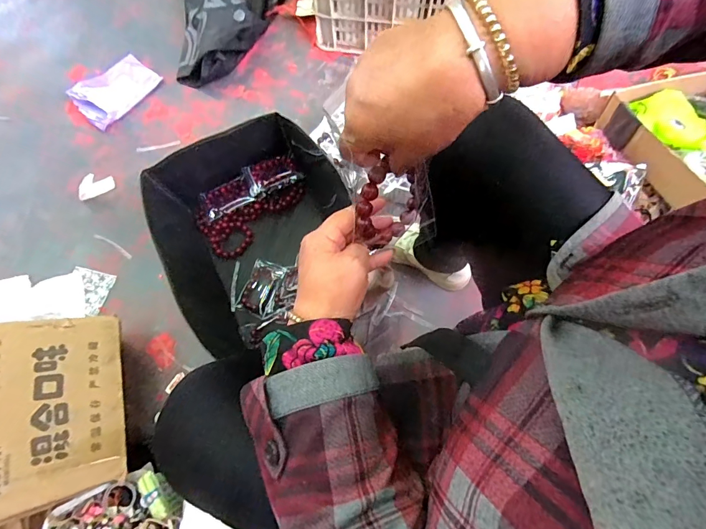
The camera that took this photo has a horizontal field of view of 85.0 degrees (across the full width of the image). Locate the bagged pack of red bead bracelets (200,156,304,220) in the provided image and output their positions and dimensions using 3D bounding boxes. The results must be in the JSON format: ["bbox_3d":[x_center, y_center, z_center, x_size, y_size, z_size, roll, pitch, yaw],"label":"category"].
[{"bbox_3d":[-0.227,-0.171,0.854,0.229,0.042,0.082,-23,72,8],"label":"bagged pack of red bead bracelets"}]

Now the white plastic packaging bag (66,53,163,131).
[{"bbox_3d":[-0.619,-0.457,0.997,0.147,0.051,0.211,34,76,12],"label":"white plastic packaging bag"}]

